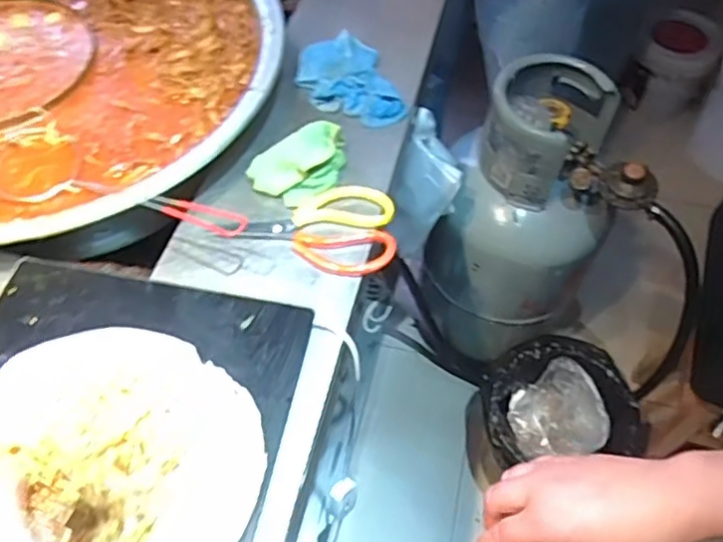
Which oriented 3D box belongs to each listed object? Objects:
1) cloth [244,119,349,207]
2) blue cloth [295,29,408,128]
[{"bbox_3d":[-0.064,-0.116,0.709,0.110,0.039,0.076,-21,61,-13],"label":"cloth"},{"bbox_3d":[-0.016,-0.227,0.791,0.104,0.027,0.137,-17,60,-10],"label":"blue cloth"}]

